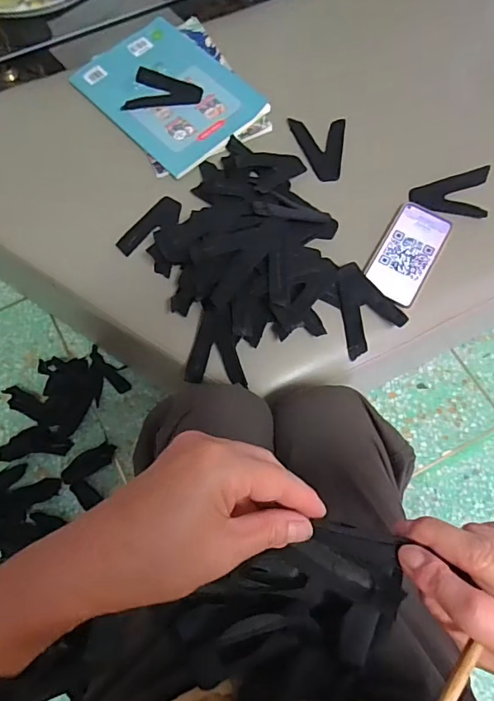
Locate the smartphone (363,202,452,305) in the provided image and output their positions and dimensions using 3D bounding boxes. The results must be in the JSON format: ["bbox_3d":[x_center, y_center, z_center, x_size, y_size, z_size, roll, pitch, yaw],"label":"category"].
[{"bbox_3d":[0.215,-0.132,0.622,0.073,0.007,0.149,28,72,11],"label":"smartphone"}]

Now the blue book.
[{"bbox_3d":[-0.117,-0.385,0.700,0.188,0.014,0.254,-43,74,-14],"label":"blue book"}]

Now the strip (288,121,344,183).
[{"bbox_3d":[0.103,-0.291,0.679,0.078,0.009,0.103,0,71,1],"label":"strip"}]

